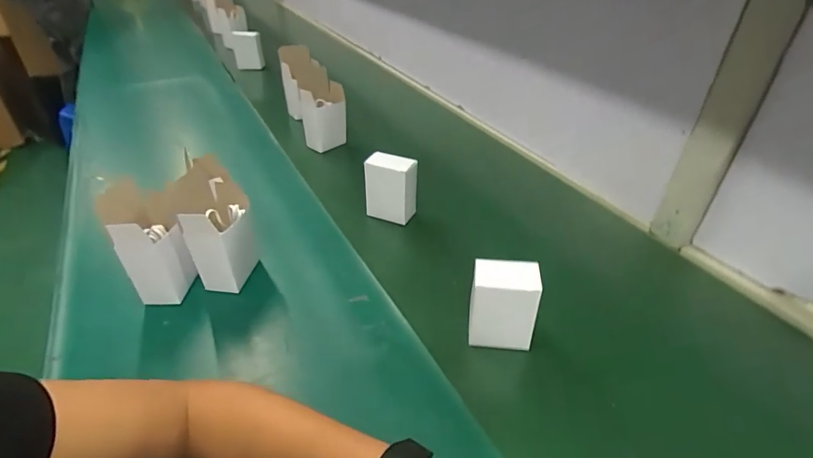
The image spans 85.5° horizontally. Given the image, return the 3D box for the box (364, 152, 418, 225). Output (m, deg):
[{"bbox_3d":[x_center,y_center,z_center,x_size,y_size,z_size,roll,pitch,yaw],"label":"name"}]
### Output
[{"bbox_3d":[-0.023,-0.060,0.649,0.066,0.090,0.040,20,41,20],"label":"box"}]

